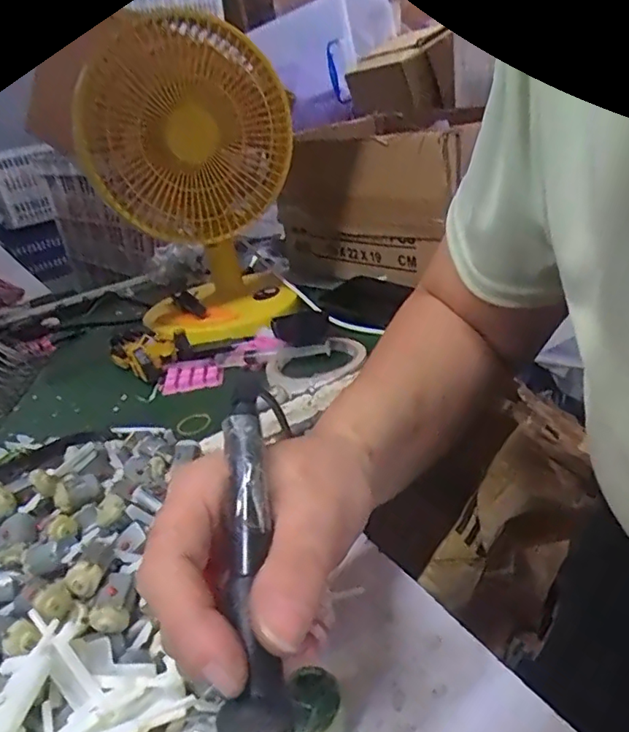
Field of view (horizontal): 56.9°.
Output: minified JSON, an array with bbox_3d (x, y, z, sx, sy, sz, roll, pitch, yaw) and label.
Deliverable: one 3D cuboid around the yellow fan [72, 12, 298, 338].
[{"bbox_3d":[-0.146,-0.194,0.624,0.150,0.298,0.206,21,35,40],"label":"yellow fan"}]

